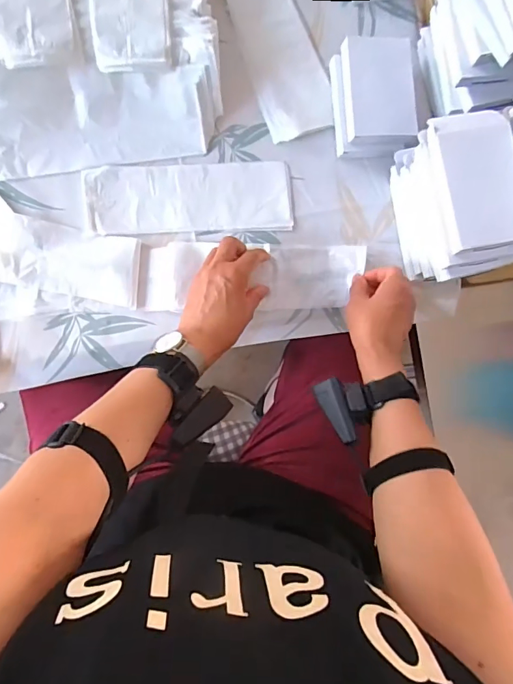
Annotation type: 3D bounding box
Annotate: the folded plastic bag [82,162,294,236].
[{"bbox_3d":[-0.079,-0.180,0.546,0.248,0.005,0.085,-4,90,-7],"label":"folded plastic bag"}]

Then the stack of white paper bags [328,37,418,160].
[{"bbox_3d":[0.149,-0.309,0.561,0.097,0.037,0.137,-5,90,-7],"label":"stack of white paper bags"}]

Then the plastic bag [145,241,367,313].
[{"bbox_3d":[0.000,-0.083,0.557,0.271,0.022,0.085,-1,91,-8],"label":"plastic bag"}]

